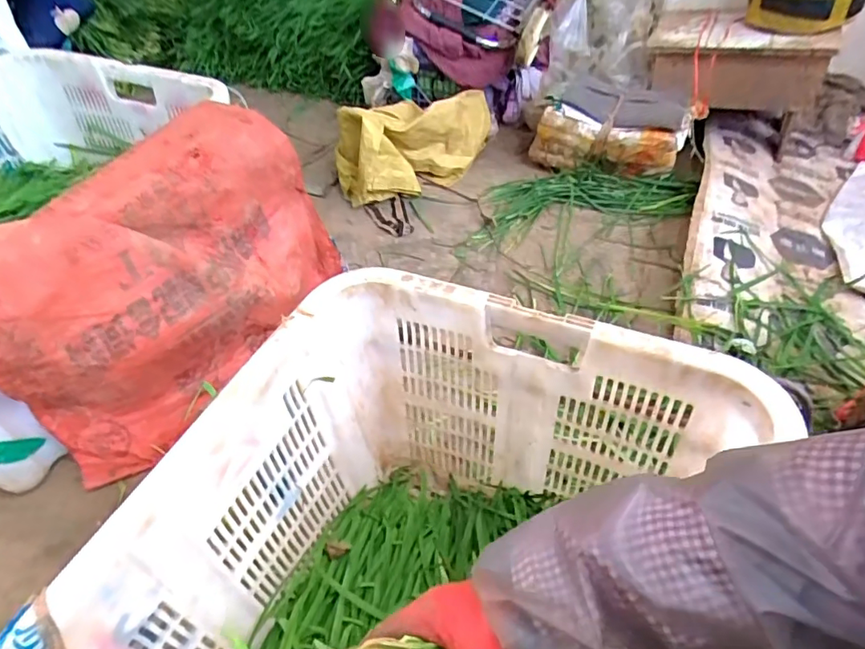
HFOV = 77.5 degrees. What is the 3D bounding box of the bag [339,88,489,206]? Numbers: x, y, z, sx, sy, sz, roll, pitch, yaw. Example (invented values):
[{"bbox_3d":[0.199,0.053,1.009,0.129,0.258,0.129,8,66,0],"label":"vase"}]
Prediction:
[{"bbox_3d":[-0.041,-0.499,1.476,0.202,0.225,0.507,27,39,22],"label":"bag"}]

